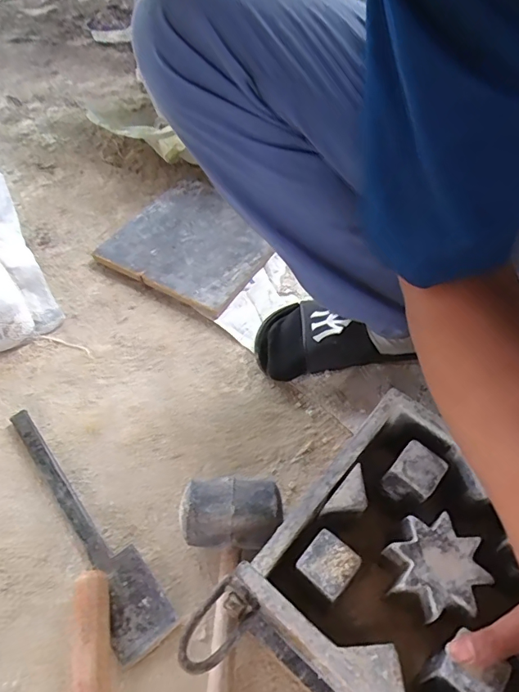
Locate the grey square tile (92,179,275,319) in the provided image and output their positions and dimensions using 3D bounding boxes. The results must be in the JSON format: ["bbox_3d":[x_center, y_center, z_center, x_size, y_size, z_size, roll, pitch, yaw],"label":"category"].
[{"bbox_3d":[-0.103,-0.179,0.768,0.245,0.023,0.243,26,60,18],"label":"grey square tile"}]

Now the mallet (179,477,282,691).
[{"bbox_3d":[-0.018,0.265,0.415,0.098,0.081,0.284,-5,55,-3],"label":"mallet"}]

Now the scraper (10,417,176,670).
[{"bbox_3d":[-0.200,0.187,0.515,0.059,0.011,0.315,-34,61,-20],"label":"scraper"}]

